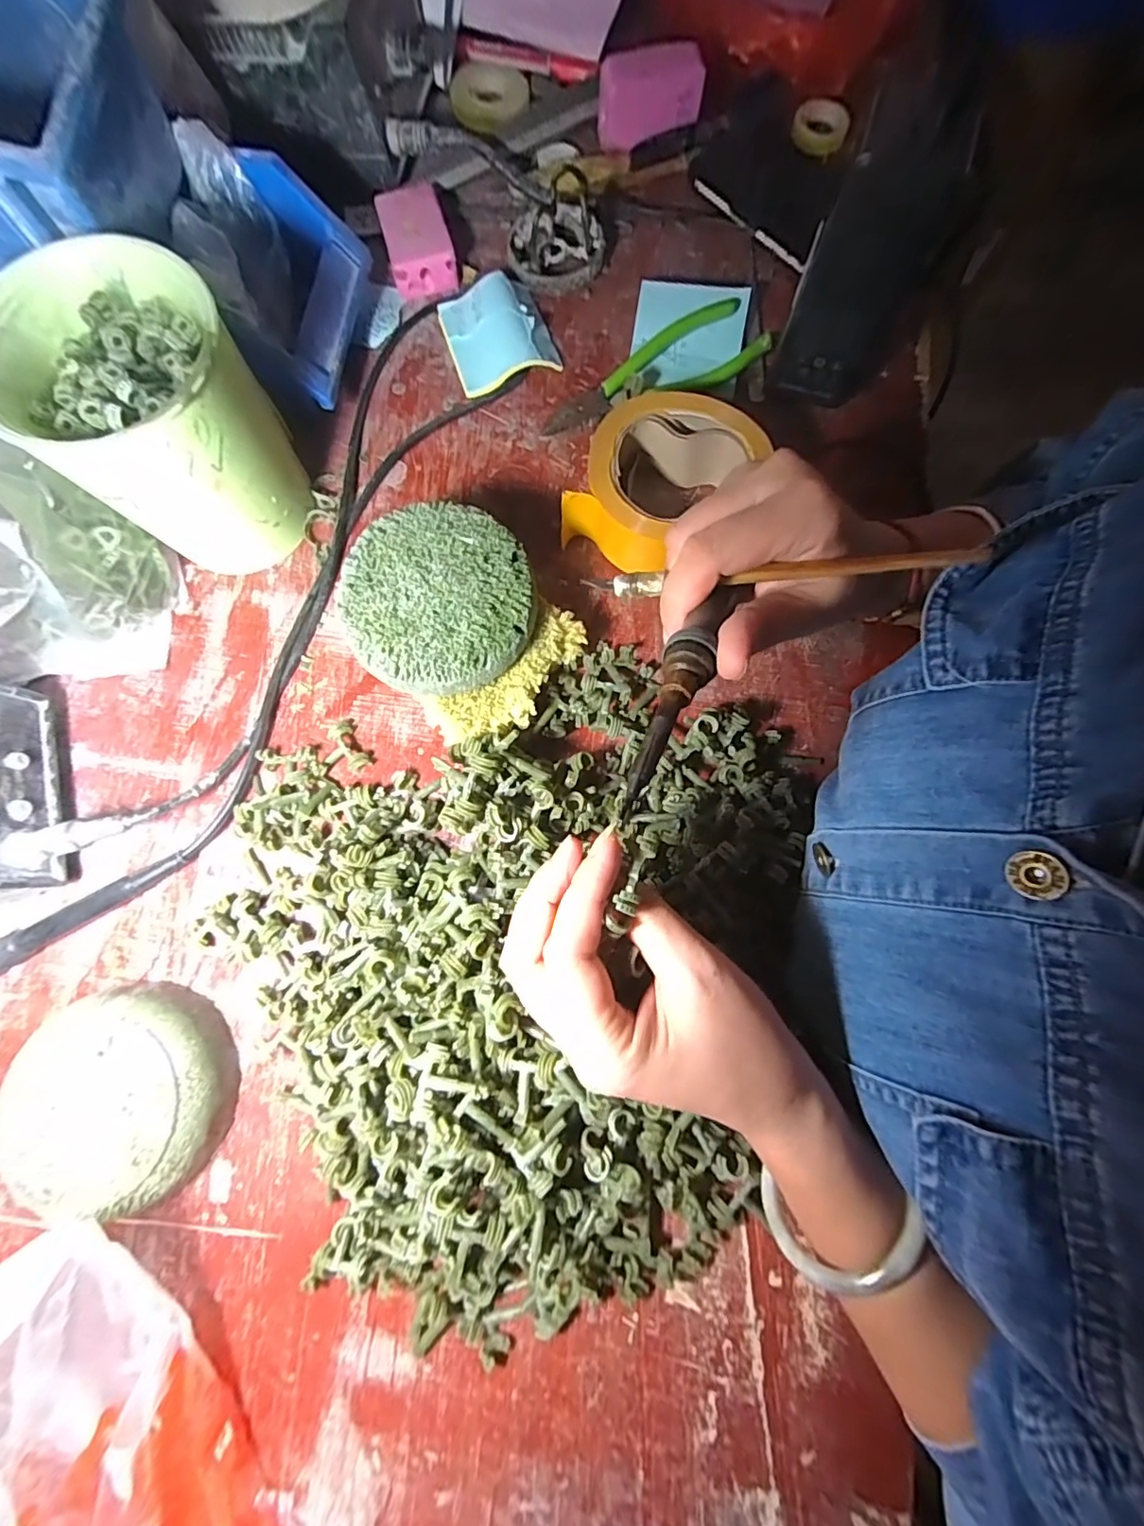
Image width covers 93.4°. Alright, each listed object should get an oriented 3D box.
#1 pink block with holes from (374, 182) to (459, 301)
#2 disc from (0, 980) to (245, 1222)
[{"bbox_3d":[-0.111,-0.373,0.384,0.044,0.028,0.062,-15,79,-2],"label":"pink block with holes"},{"bbox_3d":[-0.232,0.171,0.278,0.095,0.039,0.101,0,79,1],"label":"disc"}]

